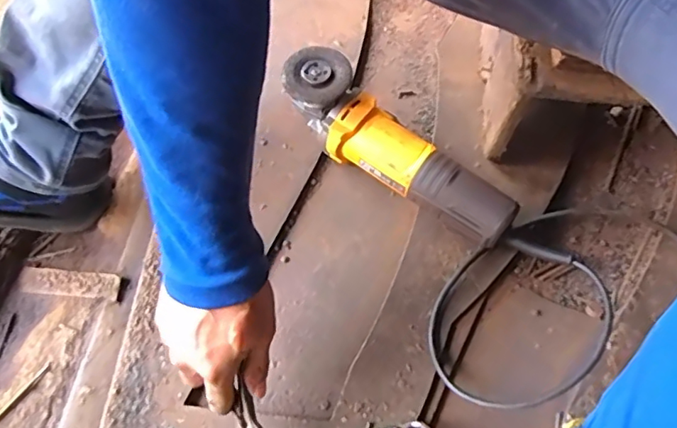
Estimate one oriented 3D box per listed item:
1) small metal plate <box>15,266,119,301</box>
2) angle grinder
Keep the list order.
[{"bbox_3d":[-0.288,0.073,0.573,0.130,0.007,0.028,3,76,16],"label":"small metal plate"},{"bbox_3d":[0.057,-0.061,0.567,0.269,0.096,0.071,40,70,17],"label":"angle grinder"}]

